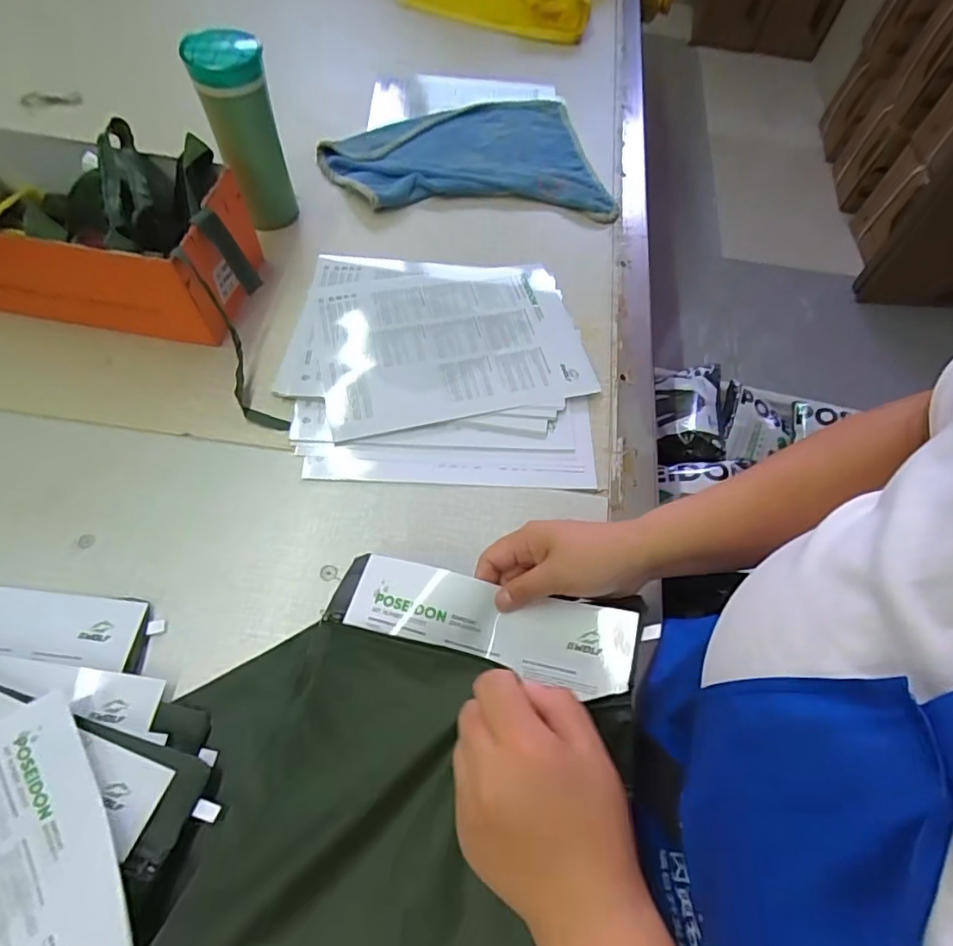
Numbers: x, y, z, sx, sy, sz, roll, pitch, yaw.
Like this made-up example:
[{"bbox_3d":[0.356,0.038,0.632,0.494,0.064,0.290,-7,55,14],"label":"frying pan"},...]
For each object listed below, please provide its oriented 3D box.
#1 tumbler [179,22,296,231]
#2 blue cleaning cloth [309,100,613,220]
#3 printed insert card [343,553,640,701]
[{"bbox_3d":[-0.249,-0.365,0.599,0.070,0.186,0.063,-22,66,-14],"label":"tumbler"},{"bbox_3d":[-0.018,-0.458,0.771,0.386,0.043,0.269,-6,63,-6],"label":"blue cleaning cloth"},{"bbox_3d":[0.007,0.106,0.391,0.201,0.024,0.057,11,62,13],"label":"printed insert card"}]

